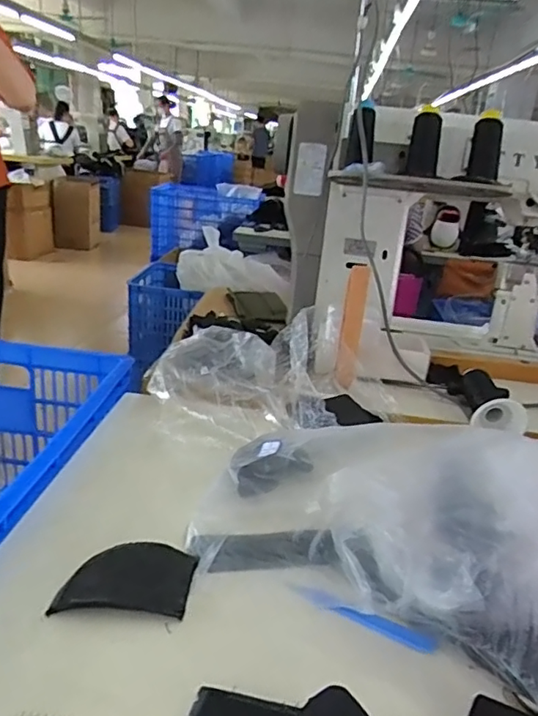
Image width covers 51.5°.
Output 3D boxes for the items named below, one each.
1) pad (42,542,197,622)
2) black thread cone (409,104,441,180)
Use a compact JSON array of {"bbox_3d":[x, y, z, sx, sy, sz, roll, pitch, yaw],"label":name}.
[{"bbox_3d":[-0.122,0.193,0.489,0.110,0.013,0.074,5,22,-3],"label":"pad"},{"bbox_3d":[0.258,-0.355,0.911,0.054,0.109,0.049,15,23,21],"label":"black thread cone"}]

